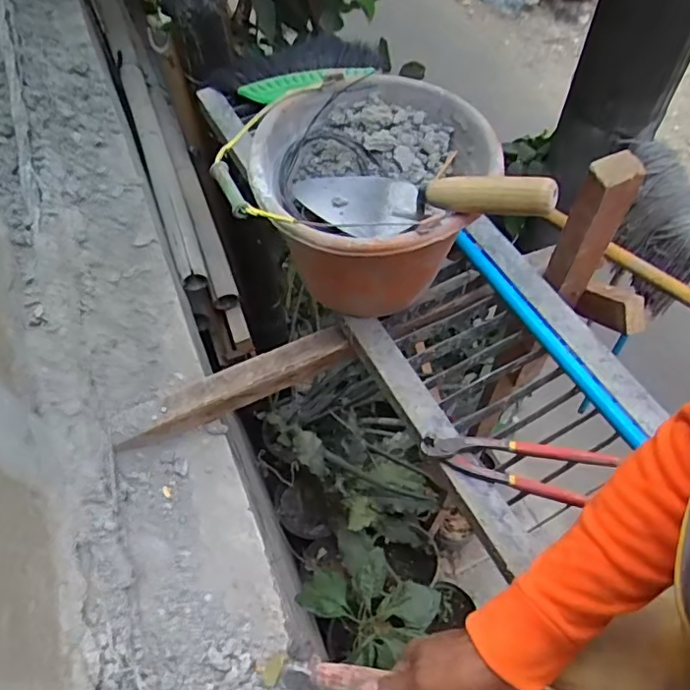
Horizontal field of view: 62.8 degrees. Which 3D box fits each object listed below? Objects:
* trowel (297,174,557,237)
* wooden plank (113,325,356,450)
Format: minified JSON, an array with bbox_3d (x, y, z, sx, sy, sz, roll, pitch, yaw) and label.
[{"bbox_3d":[0.072,-0.161,0.608,0.306,0.058,0.092,10,53,43],"label":"trowel"},{"bbox_3d":[-0.146,0.059,0.761,0.326,0.058,0.044,-22,61,-12],"label":"wooden plank"}]

